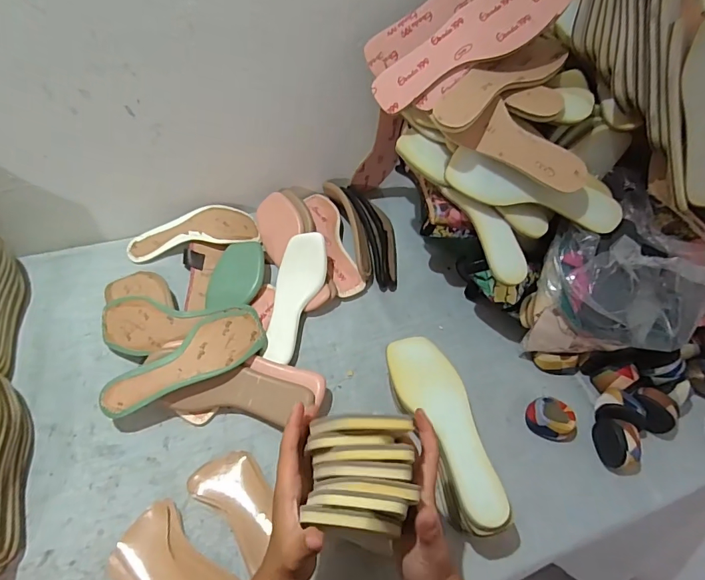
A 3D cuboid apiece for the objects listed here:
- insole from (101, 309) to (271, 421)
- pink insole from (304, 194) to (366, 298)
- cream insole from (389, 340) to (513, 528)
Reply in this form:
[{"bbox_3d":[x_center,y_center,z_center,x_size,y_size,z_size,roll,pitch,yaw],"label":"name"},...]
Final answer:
[{"bbox_3d":[-0.218,0.098,0.603,0.092,0.038,0.236,39,58,23],"label":"insole"},{"bbox_3d":[-0.033,-0.088,0.790,0.058,0.025,0.228,-11,54,-14],"label":"pink insole"},{"bbox_3d":[0.121,0.160,0.542,0.074,0.025,0.236,-17,56,-18],"label":"cream insole"}]

